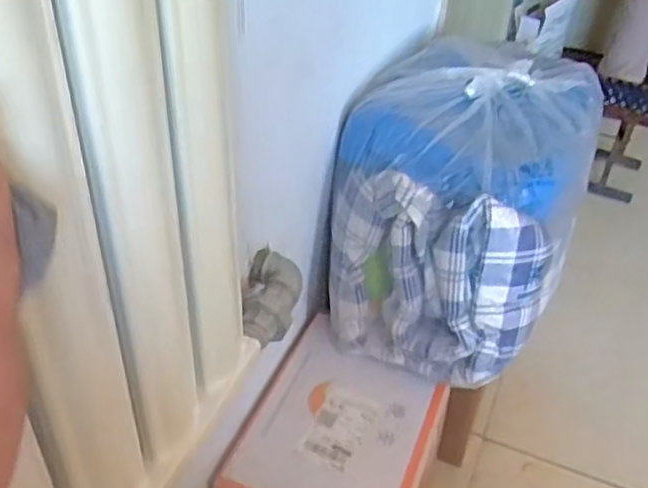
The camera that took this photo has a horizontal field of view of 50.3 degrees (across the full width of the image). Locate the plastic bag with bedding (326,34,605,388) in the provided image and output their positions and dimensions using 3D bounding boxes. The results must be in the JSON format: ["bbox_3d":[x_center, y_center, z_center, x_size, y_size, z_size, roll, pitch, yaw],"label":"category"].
[{"bbox_3d":[0.203,-0.071,1.045,0.327,0.319,0.417,17,40,16],"label":"plastic bag with bedding"}]

